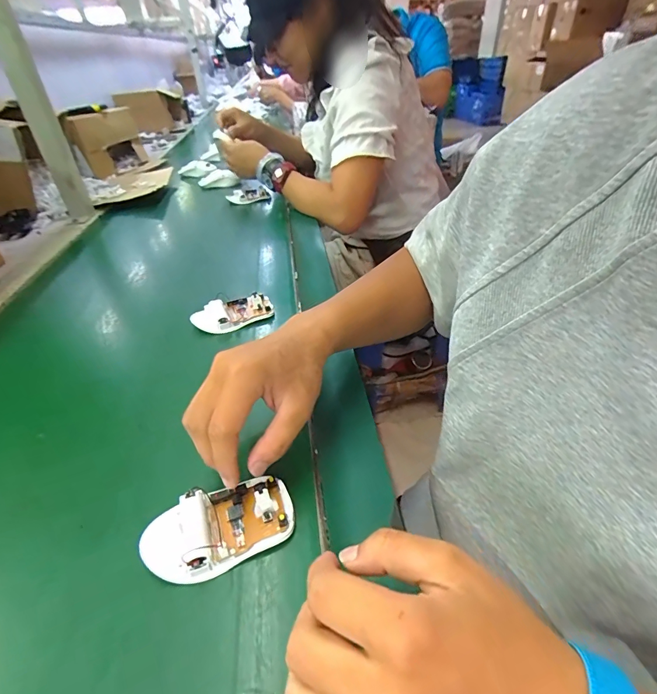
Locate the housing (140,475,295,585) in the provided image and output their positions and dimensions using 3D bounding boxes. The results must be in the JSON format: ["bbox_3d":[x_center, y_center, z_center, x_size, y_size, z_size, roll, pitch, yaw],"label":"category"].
[{"bbox_3d":[-0.073,0.117,0.260,0.095,0.018,0.054,-17,39,-18],"label":"housing"}]

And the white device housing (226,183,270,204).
[{"bbox_3d":[-0.179,-0.337,0.863,0.088,0.033,0.035,-17,39,-18],"label":"white device housing"}]

